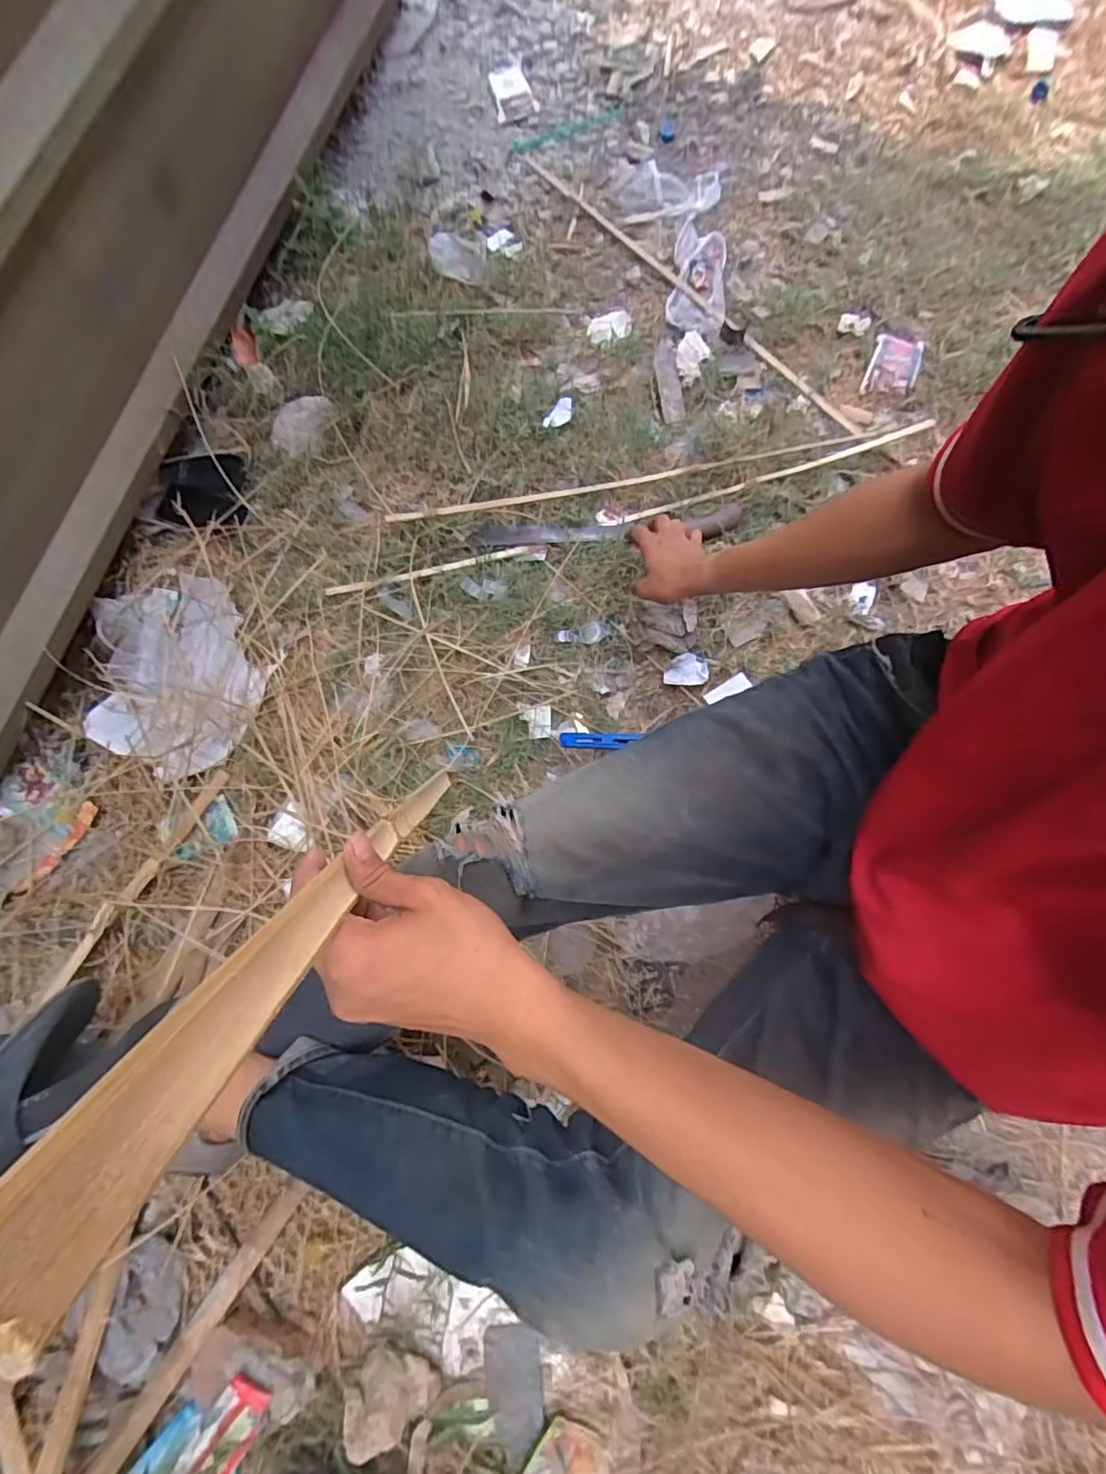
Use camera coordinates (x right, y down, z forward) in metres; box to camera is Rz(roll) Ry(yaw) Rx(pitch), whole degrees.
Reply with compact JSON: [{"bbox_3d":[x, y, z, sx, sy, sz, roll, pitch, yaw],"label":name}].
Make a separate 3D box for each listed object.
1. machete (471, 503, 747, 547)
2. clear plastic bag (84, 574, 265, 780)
[{"bbox_3d":[0.075,-0.309,0.851,0.401,0.029,0.052,-3,77,4],"label":"machete"},{"bbox_3d":[-0.547,-0.092,0.805,0.236,0.045,0.290,-28,78,-5],"label":"clear plastic bag"}]

